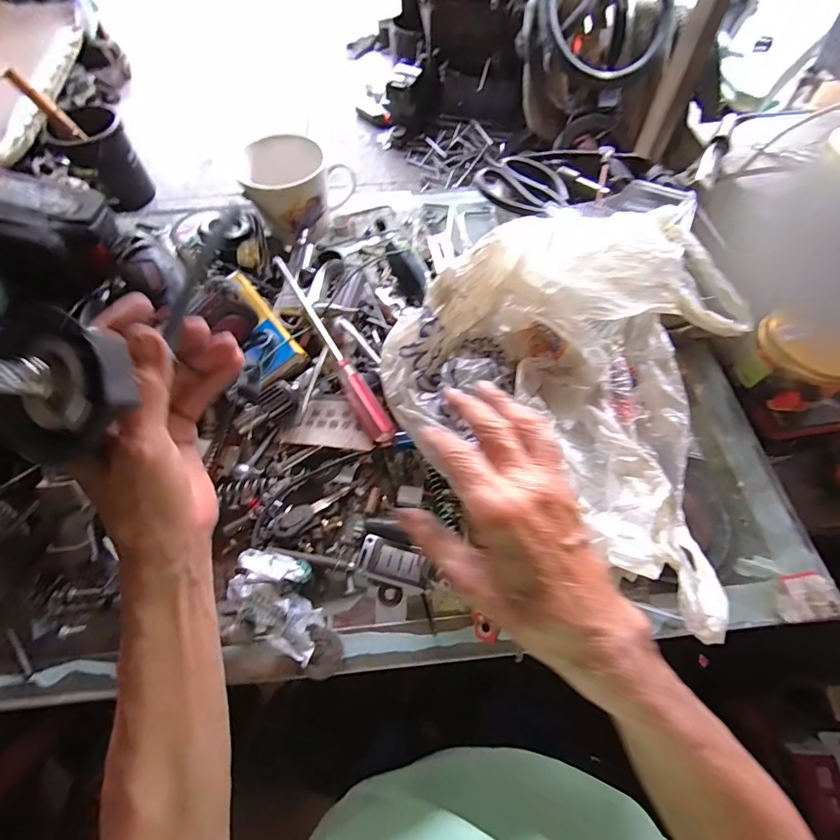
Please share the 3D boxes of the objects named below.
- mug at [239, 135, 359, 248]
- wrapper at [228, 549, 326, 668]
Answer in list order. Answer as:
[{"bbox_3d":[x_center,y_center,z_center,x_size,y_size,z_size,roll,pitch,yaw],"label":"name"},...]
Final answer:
[{"bbox_3d":[-0.145,-0.266,0.490,0.108,0.082,0.092,-40,68,-18],"label":"mug"},{"bbox_3d":[-0.103,0.129,0.304,0.073,0.029,0.057,17,64,10],"label":"wrapper"}]

